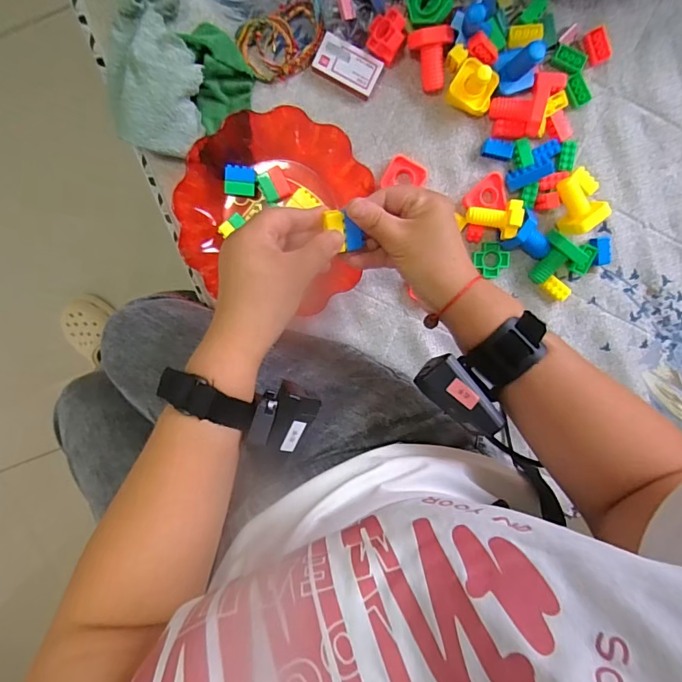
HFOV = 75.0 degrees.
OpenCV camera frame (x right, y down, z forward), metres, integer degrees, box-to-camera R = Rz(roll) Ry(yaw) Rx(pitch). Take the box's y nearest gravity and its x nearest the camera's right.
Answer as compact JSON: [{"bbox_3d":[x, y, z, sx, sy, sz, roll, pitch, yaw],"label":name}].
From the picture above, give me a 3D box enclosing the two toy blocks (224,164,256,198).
[{"bbox_3d":[-0.111,-0.176,0.492,0.032,0.016,0.031,4,99,-3],"label":"two toy blocks"}]

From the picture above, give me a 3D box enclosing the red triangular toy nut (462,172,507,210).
[{"bbox_3d":[0.163,-0.167,0.496,0.045,0.011,0.038,2,99,-3],"label":"red triangular toy nut"}]

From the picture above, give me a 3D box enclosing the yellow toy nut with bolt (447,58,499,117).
[{"bbox_3d":[0.141,-0.268,0.461,0.049,0.044,0.046,27,97,-6],"label":"yellow toy nut with bolt"}]

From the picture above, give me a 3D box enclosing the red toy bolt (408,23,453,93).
[{"bbox_3d":[0.094,-0.296,0.463,0.045,0.037,0.057,-3,99,-2],"label":"red toy bolt"}]

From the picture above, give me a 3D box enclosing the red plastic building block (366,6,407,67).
[{"bbox_3d":[0.048,-0.321,0.465,0.036,0.032,0.043,24,97,-6],"label":"red plastic building block"}]

